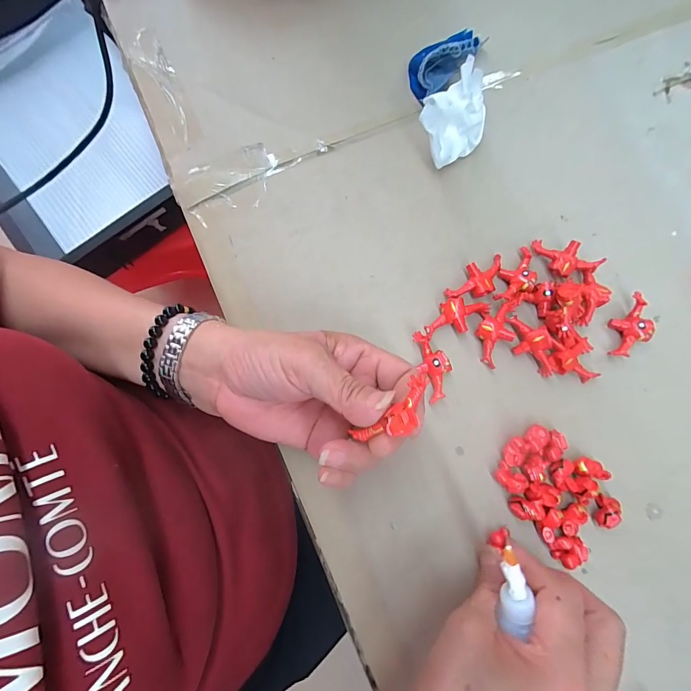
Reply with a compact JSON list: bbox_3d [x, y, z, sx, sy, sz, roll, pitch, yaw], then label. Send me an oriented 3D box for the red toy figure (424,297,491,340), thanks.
[{"bbox_3d":[0.081,-0.021,0.264,0.048,0.014,0.024,-12,80,-1],"label":"red toy figure"}]

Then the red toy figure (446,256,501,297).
[{"bbox_3d":[0.099,-0.049,0.269,0.025,0.013,0.047,42,83,8],"label":"red toy figure"}]

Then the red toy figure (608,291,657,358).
[{"bbox_3d":[0.208,-0.012,0.265,0.026,0.013,0.045,41,83,8],"label":"red toy figure"}]

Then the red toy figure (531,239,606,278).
[{"bbox_3d":[0.162,-0.063,0.270,0.047,0.018,0.023,28,81,6],"label":"red toy figure"}]

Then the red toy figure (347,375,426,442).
[{"bbox_3d":[0.026,0.037,0.184,0.045,0.013,0.019,-43,82,2],"label":"red toy figure"}]

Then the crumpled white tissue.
[{"bbox_3d":[0.081,-0.169,0.275,0.047,0.046,0.060,27,81,6],"label":"crumpled white tissue"}]

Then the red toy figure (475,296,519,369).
[{"bbox_3d":[0.108,-0.013,0.263,0.025,0.015,0.052,27,81,6],"label":"red toy figure"}]

